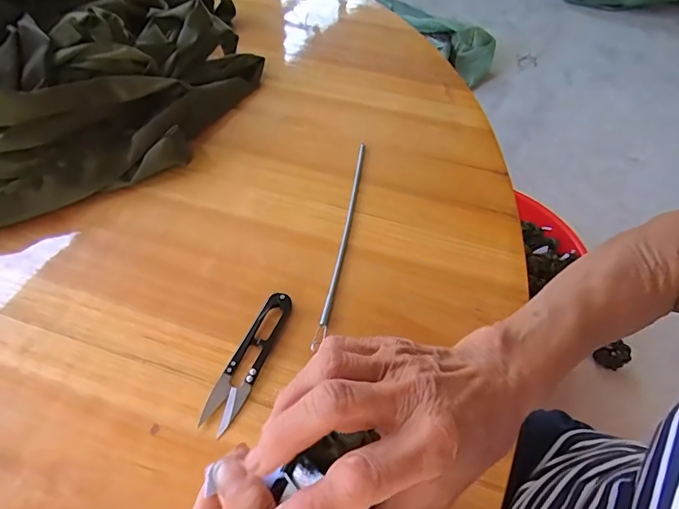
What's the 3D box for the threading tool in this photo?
[{"bbox_3d":[0.004,-0.019,0.383,0.007,0.005,0.218,10,55,5],"label":"threading tool"}]

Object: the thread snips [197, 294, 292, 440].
[{"bbox_3d":[-0.062,0.070,0.312,0.022,0.010,0.101,18,56,11],"label":"thread snips"}]

